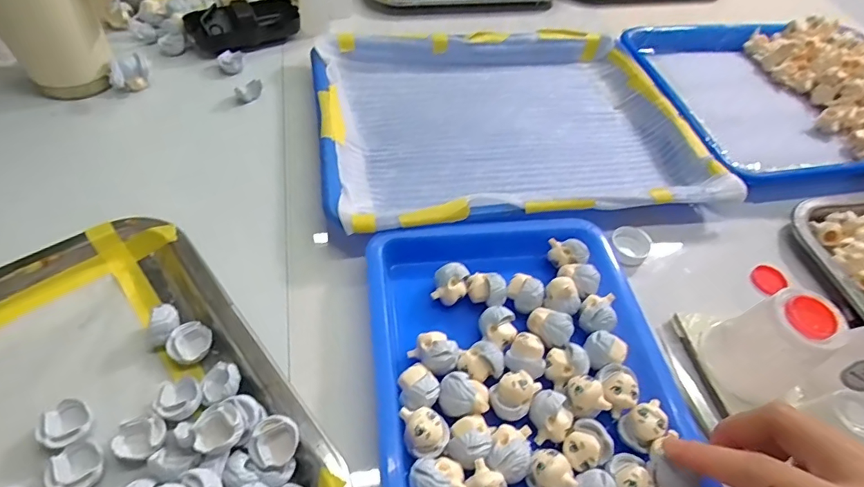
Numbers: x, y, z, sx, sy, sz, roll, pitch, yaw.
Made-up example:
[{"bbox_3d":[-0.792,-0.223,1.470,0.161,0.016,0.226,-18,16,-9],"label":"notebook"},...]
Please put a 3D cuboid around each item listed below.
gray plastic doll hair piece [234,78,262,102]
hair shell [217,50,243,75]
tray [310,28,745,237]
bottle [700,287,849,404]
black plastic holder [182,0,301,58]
[{"bbox_3d":[-0.170,-0.142,0.438,0.010,0.016,0.024,38,58,21],"label":"gray plastic doll hair piece"},{"bbox_3d":[-0.199,-0.179,0.466,0.023,0.016,0.024,-16,56,-17],"label":"hair shell"},{"bbox_3d":[0.067,-0.114,0.432,0.330,0.049,0.257,-5,53,-10],"label":"tray"},{"bbox_3d":[0.205,0.063,0.286,0.043,0.071,0.052,-25,60,-24],"label":"bottle"},{"bbox_3d":[-0.191,-0.227,0.487,0.110,0.038,0.057,-32,63,-27],"label":"black plastic holder"}]

